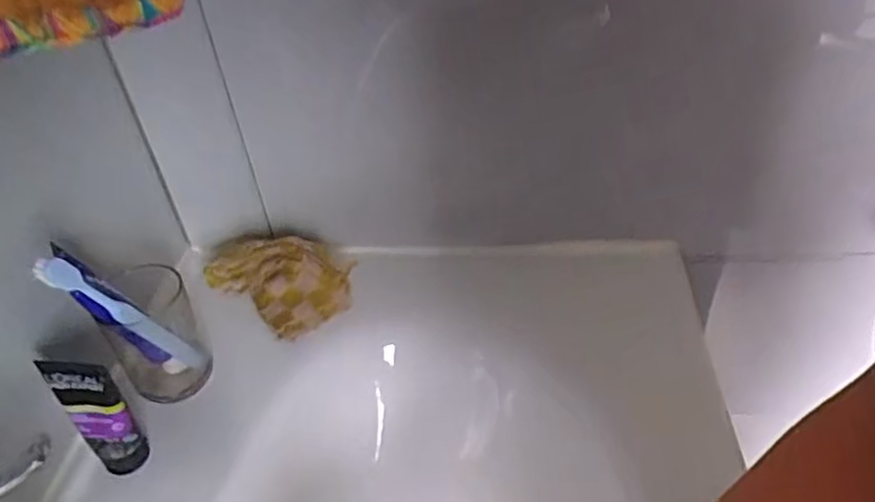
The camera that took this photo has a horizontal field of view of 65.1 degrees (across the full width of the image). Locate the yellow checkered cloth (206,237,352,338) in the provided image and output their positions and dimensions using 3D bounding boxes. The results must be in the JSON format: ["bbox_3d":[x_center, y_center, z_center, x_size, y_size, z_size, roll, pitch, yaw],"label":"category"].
[{"bbox_3d":[-0.148,0.021,0.646,0.120,0.052,0.088,25,49,32],"label":"yellow checkered cloth"}]

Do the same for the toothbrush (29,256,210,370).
[{"bbox_3d":[-0.228,0.051,0.514,0.011,0.181,0.017,17,68,25],"label":"toothbrush"}]

